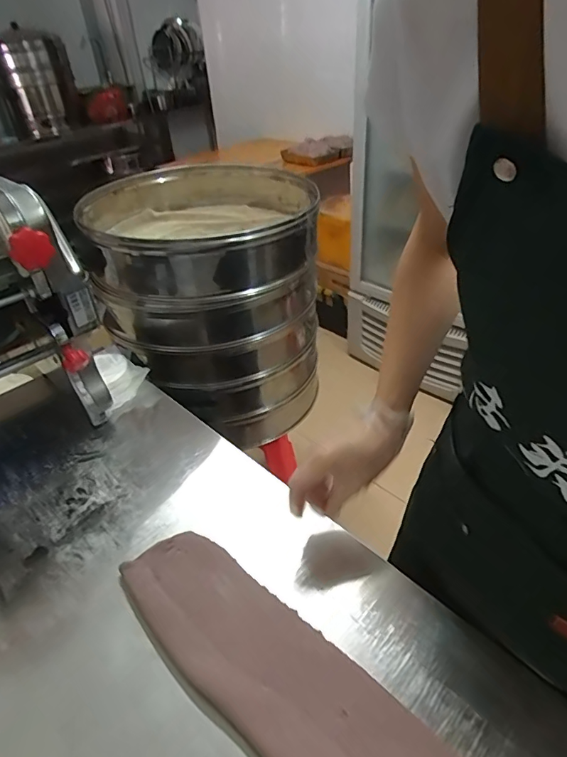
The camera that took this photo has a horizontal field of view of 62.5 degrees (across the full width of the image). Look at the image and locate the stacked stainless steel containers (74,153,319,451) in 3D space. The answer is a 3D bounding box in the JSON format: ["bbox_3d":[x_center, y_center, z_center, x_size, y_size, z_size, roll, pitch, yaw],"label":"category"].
[{"bbox_3d":[-0.172,-0.199,1.144,0.485,0.511,0.512,-16,39,-14],"label":"stacked stainless steel containers"}]

